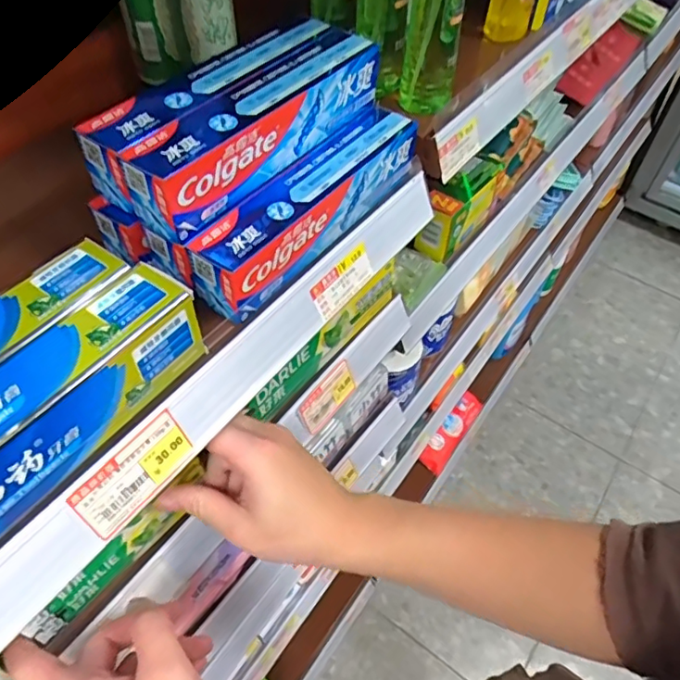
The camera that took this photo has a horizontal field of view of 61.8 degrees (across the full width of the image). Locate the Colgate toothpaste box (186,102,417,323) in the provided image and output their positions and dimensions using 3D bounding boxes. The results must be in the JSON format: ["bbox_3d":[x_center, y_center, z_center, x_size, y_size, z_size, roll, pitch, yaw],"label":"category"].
[{"bbox_3d":[-0.019,-0.098,0.397,0.043,0.043,0.205,31,58,20],"label":"Colgate toothpaste box"}]

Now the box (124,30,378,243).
[{"bbox_3d":[-0.050,-0.143,0.375,0.044,0.047,0.204,31,58,20],"label":"box"}]

